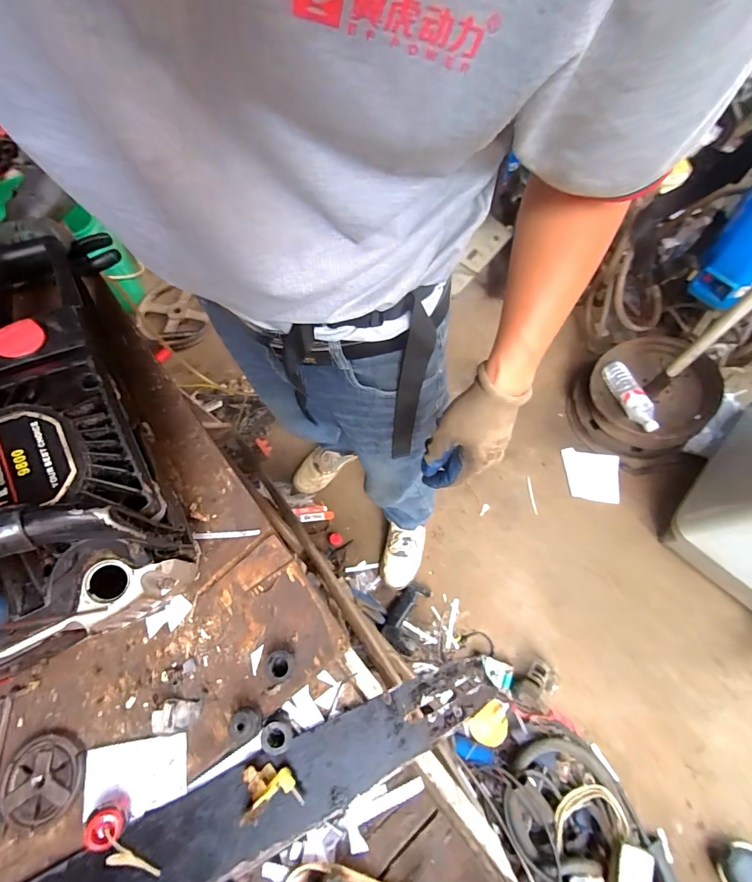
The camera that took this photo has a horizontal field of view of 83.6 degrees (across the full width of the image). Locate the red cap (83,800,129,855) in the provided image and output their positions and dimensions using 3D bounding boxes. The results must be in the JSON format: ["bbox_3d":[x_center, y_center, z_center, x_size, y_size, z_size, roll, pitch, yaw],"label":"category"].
[{"bbox_3d":[-0.212,0.302,0.331,0.022,0.023,0.029,-35,71,-11],"label":"red cap"}]

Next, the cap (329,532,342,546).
[{"bbox_3d":[-0.117,0.286,1.226,0.040,0.010,0.036,35,74,15],"label":"cap"}]

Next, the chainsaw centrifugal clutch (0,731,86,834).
[{"bbox_3d":[-0.278,0.283,0.348,0.068,0.011,0.062,-1,68,2],"label":"chainsaw centrifugal clutch"}]

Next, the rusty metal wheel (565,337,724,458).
[{"bbox_3d":[0.780,-0.129,1.256,0.309,0.241,0.336,-1,68,2],"label":"rusty metal wheel"}]

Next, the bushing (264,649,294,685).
[{"bbox_3d":[-0.087,0.199,0.372,0.026,0.019,0.026,-1,68,2],"label":"bushing"}]

